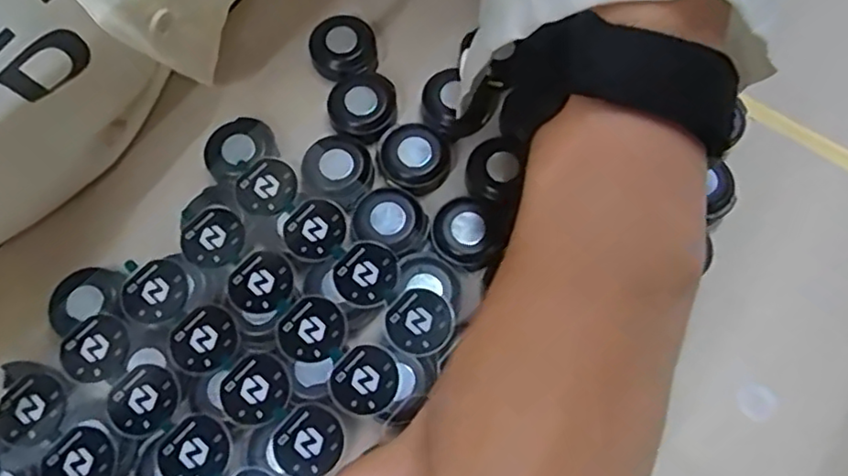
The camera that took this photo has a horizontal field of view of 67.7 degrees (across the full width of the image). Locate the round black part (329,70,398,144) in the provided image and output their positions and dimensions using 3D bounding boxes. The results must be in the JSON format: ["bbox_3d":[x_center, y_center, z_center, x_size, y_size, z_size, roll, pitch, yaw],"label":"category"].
[{"bbox_3d":[-0.025,-0.056,0.272,0.031,0.010,0.029,0,70,-1],"label":"round black part"}]

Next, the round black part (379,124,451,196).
[{"bbox_3d":[-0.004,-0.033,0.264,0.027,0.010,0.028,0,70,-1],"label":"round black part"}]

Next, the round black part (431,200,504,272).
[{"bbox_3d":[0.017,-0.001,0.252,0.026,0.009,0.026,0,70,-1],"label":"round black part"}]

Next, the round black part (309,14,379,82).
[{"bbox_3d":[-0.036,-0.084,0.281,0.029,0.010,0.028,0,70,-1],"label":"round black part"}]

